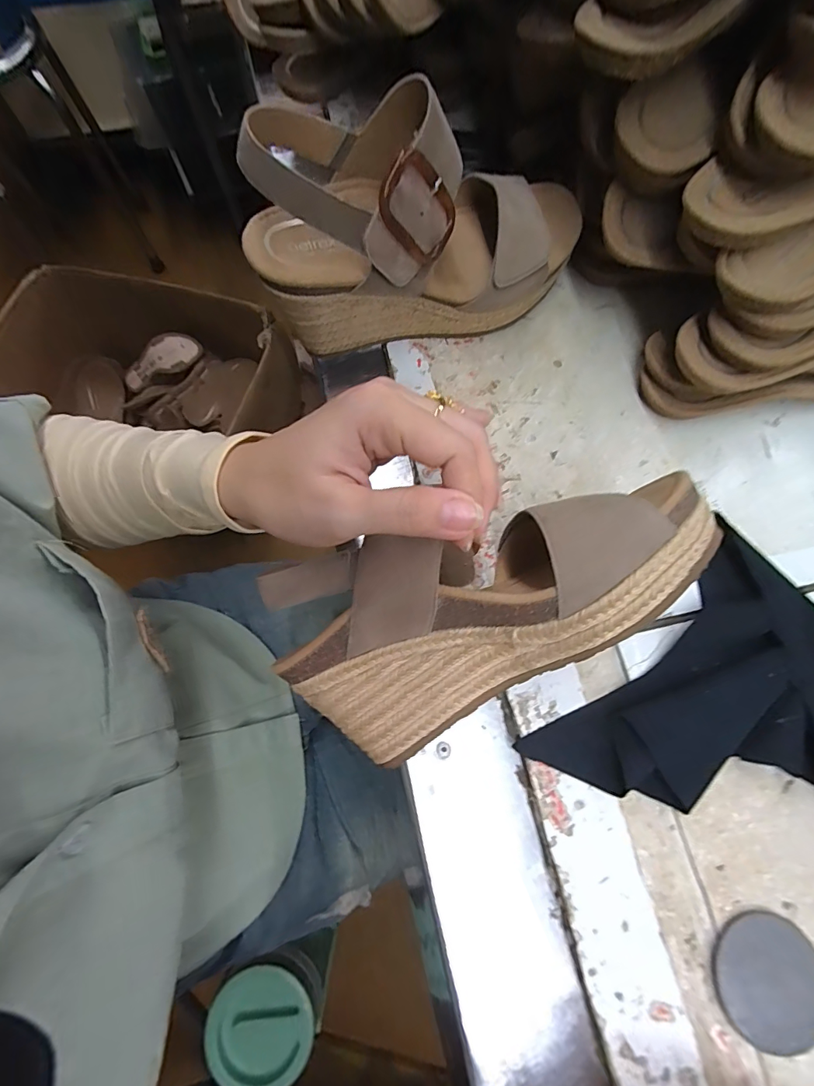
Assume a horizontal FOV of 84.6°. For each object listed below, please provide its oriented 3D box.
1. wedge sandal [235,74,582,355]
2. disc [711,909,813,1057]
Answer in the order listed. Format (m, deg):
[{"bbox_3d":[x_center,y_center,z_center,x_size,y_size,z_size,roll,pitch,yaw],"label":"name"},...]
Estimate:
[{"bbox_3d":[0.016,-0.197,0.288,0.225,0.127,0.092,-25,75,-9],"label":"wedge sandal"},{"bbox_3d":[0.187,0.225,0.230,0.055,0.004,0.056,1,73,-2],"label":"disc"}]

